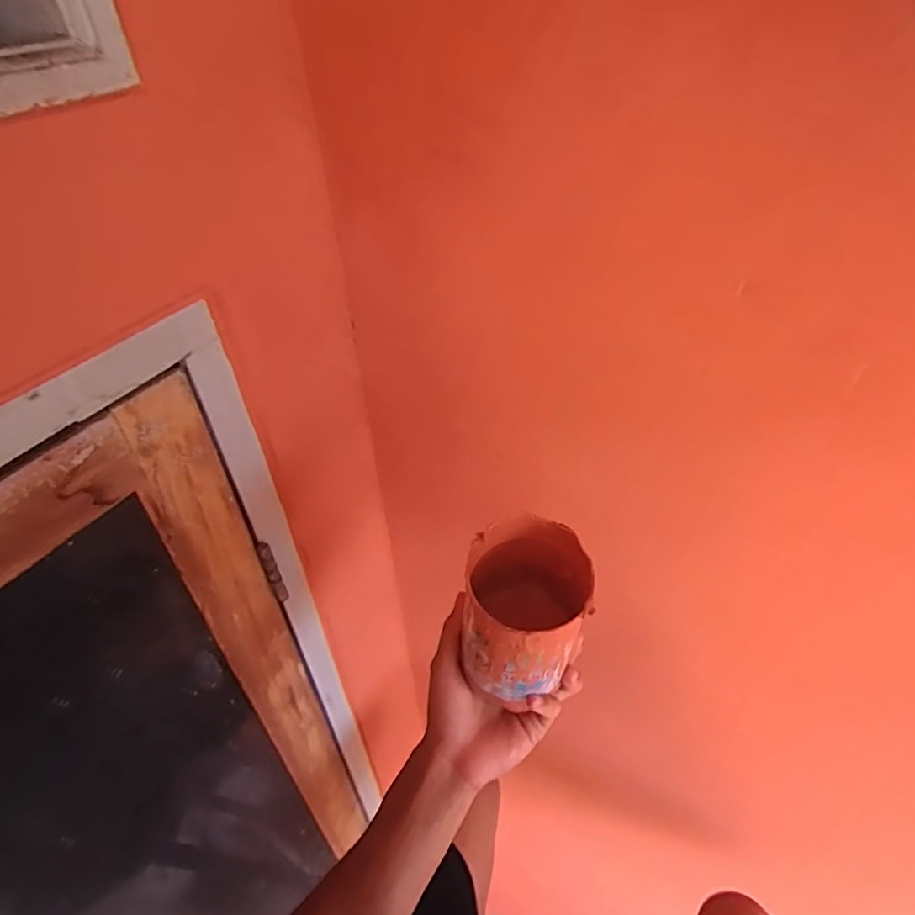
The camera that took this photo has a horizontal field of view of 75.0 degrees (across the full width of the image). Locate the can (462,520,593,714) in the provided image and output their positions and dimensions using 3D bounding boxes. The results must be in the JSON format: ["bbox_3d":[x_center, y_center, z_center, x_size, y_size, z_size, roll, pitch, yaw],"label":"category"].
[{"bbox_3d":[0.049,0.108,0.420,0.084,0.111,0.087,8,42,18],"label":"can"}]

